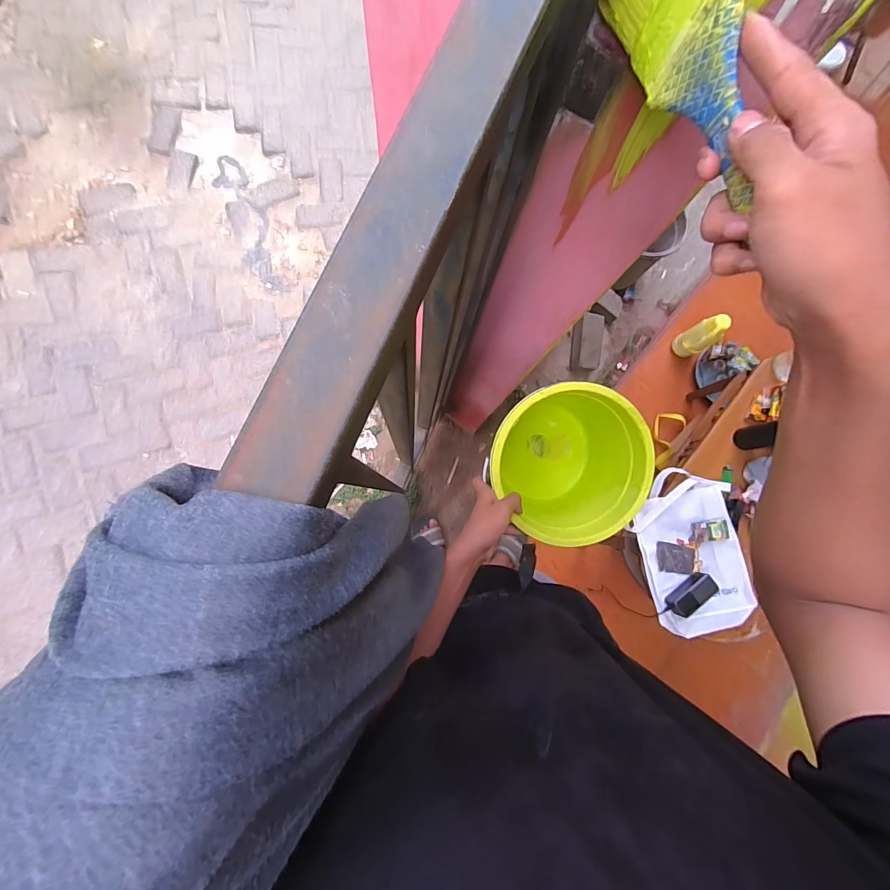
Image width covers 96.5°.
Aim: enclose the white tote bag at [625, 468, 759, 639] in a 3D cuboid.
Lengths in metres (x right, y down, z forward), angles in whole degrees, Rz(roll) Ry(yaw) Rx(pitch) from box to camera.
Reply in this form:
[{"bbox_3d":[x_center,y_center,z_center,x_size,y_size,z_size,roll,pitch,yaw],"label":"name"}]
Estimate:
[{"bbox_3d":[0.700,0.295,1.127,0.298,0.052,0.457,-10,85,-8],"label":"white tote bag"}]

